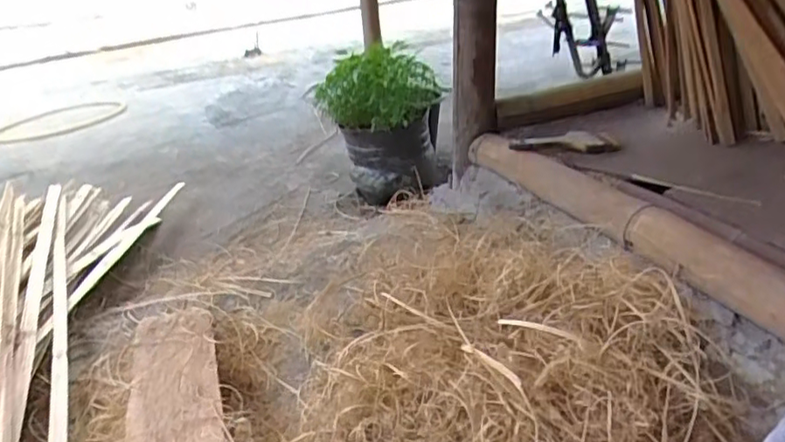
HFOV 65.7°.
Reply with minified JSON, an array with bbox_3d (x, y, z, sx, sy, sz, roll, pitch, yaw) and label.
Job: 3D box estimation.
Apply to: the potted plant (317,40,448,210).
[{"bbox_3d":[-0.018,-0.260,1.596,0.321,0.358,0.312,-6,25,0],"label":"potted plant"}]

